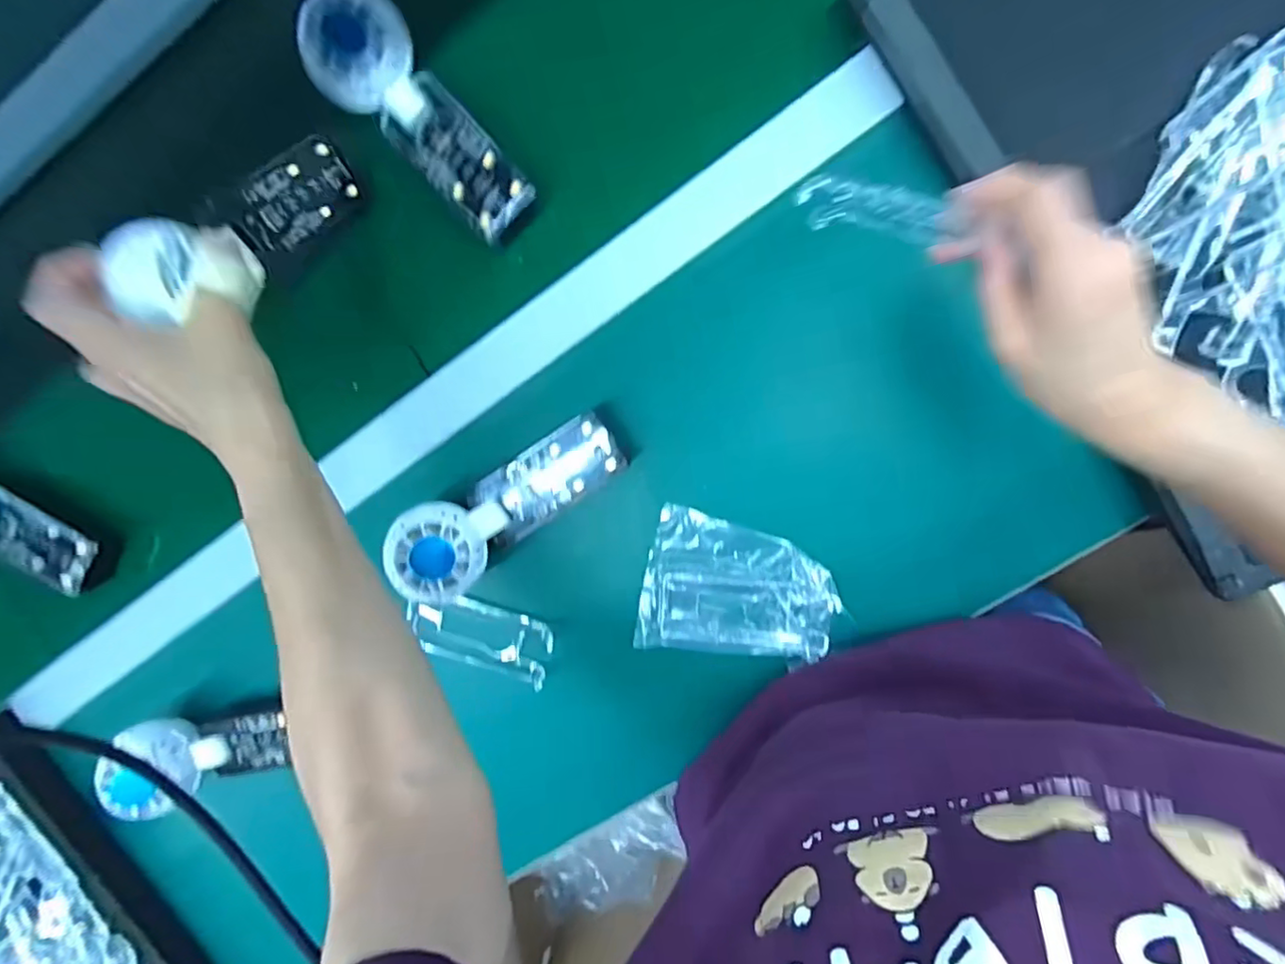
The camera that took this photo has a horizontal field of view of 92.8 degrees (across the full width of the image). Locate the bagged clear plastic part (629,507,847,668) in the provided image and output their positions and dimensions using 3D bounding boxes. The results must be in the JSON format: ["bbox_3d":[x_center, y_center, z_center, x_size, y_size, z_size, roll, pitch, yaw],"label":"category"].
[{"bbox_3d":[0.063,0.076,0.410,0.122,0.020,0.091,14,97,3],"label":"bagged clear plastic part"}]

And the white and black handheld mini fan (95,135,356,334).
[{"bbox_3d":[-0.223,-0.148,0.351,0.046,0.162,0.046,22,137,2],"label":"white and black handheld mini fan"}]

